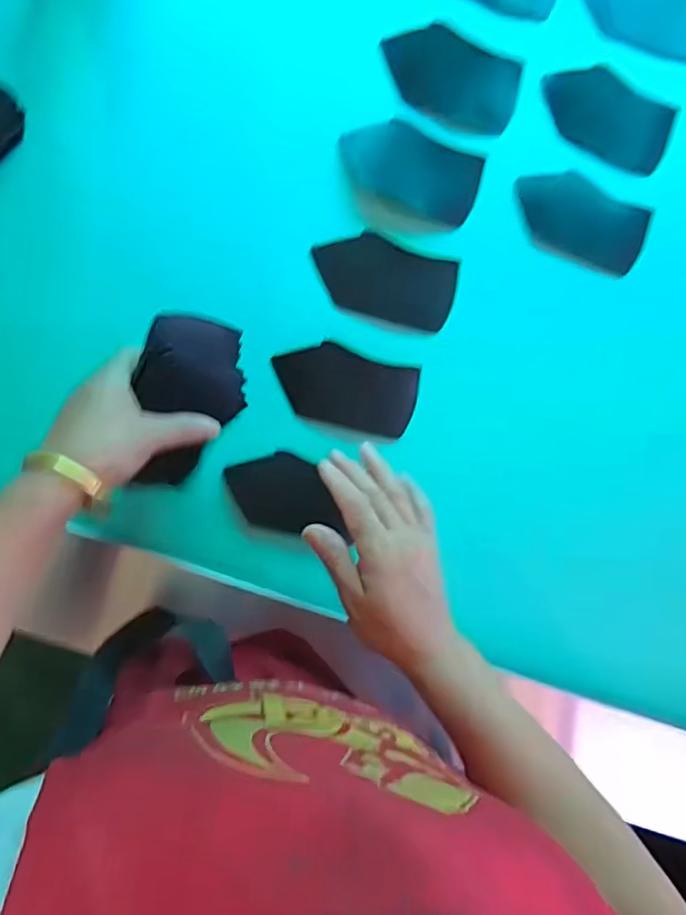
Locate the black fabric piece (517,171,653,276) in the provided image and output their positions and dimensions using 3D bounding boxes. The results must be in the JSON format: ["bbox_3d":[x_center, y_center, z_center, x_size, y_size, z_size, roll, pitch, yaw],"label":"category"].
[{"bbox_3d":[0.225,-0.223,0.543,0.129,0.008,0.066,21,104,-5],"label":"black fabric piece"}]

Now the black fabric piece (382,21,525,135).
[{"bbox_3d":[0.098,-0.341,0.520,0.123,0.009,0.077,19,89,-6],"label":"black fabric piece"}]

